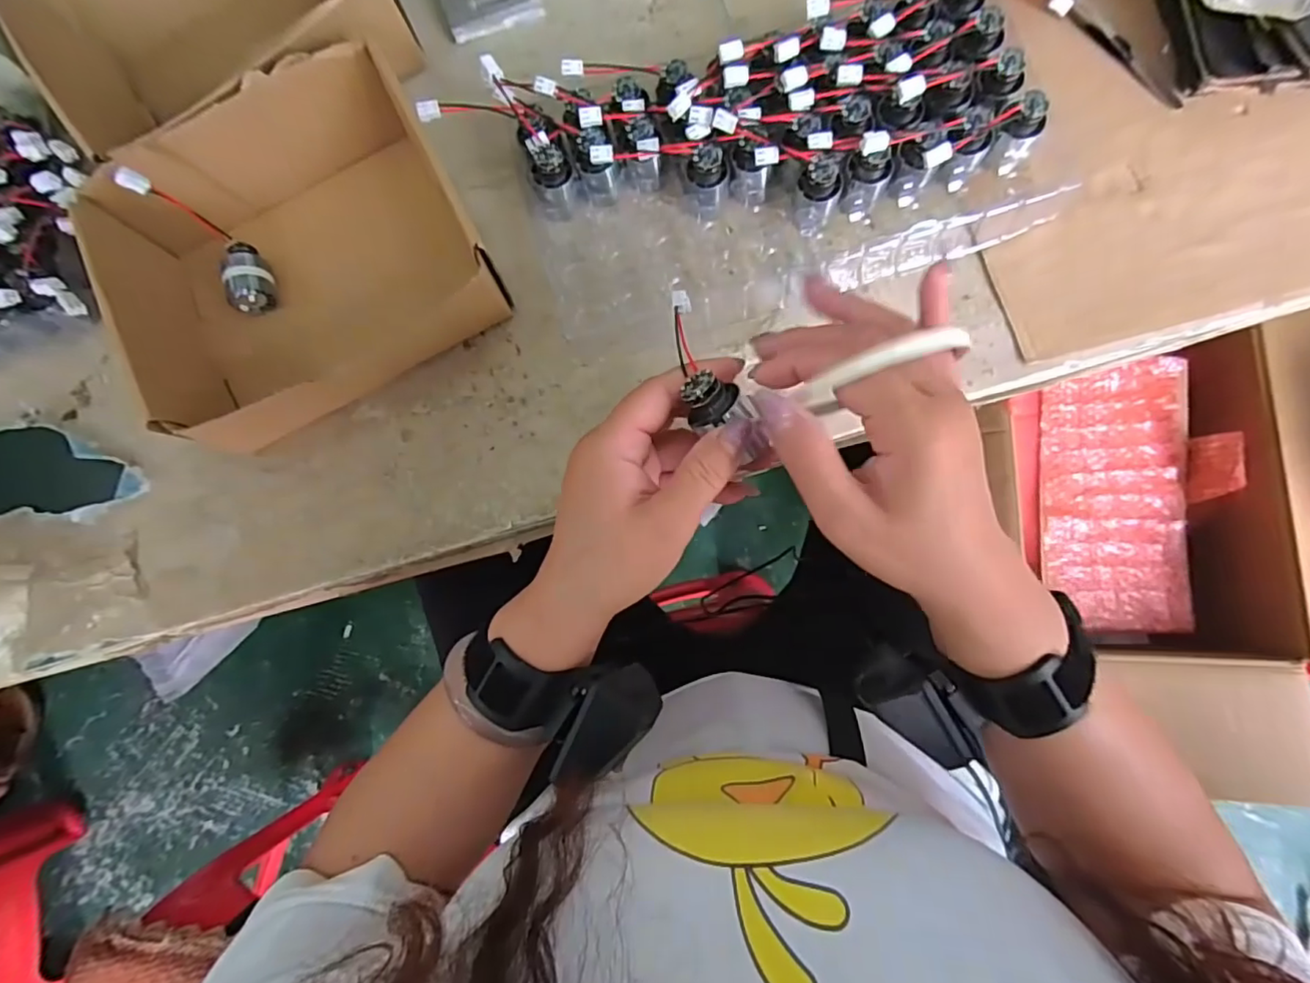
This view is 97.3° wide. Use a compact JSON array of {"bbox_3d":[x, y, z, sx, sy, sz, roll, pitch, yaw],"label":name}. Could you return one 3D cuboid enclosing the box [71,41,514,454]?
[{"bbox_3d":[-0.236,-0.158,0.376,0.211,0.069,0.192,-29,78,0],"label":"box"}]

